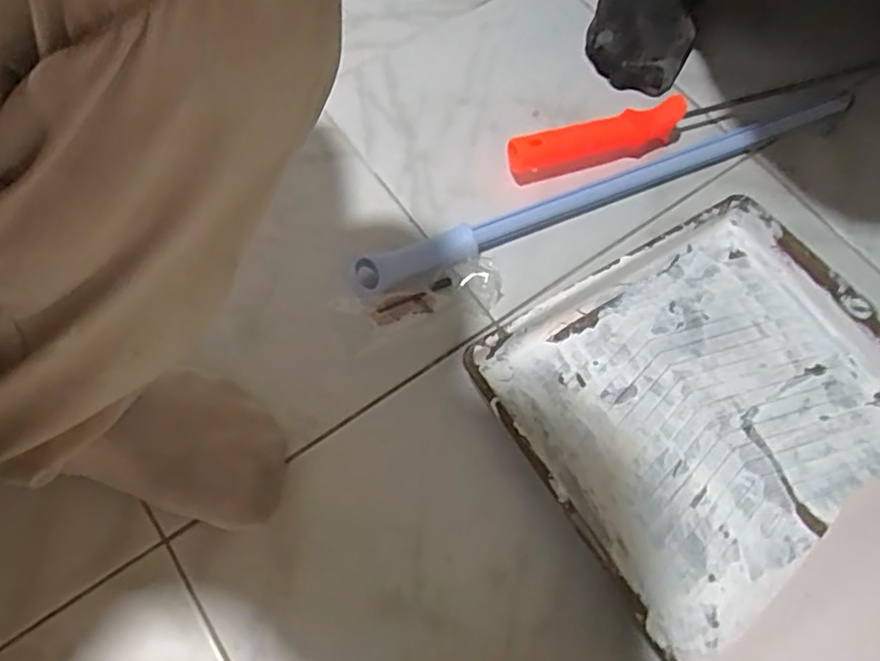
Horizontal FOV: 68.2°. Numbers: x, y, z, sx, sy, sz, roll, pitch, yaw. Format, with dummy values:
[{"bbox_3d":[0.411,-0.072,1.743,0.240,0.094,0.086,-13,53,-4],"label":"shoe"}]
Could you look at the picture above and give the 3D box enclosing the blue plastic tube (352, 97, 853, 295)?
[{"bbox_3d":[0.155,-0.127,0.575,0.484,0.027,0.029,-22,69,-10],"label":"blue plastic tube"}]

